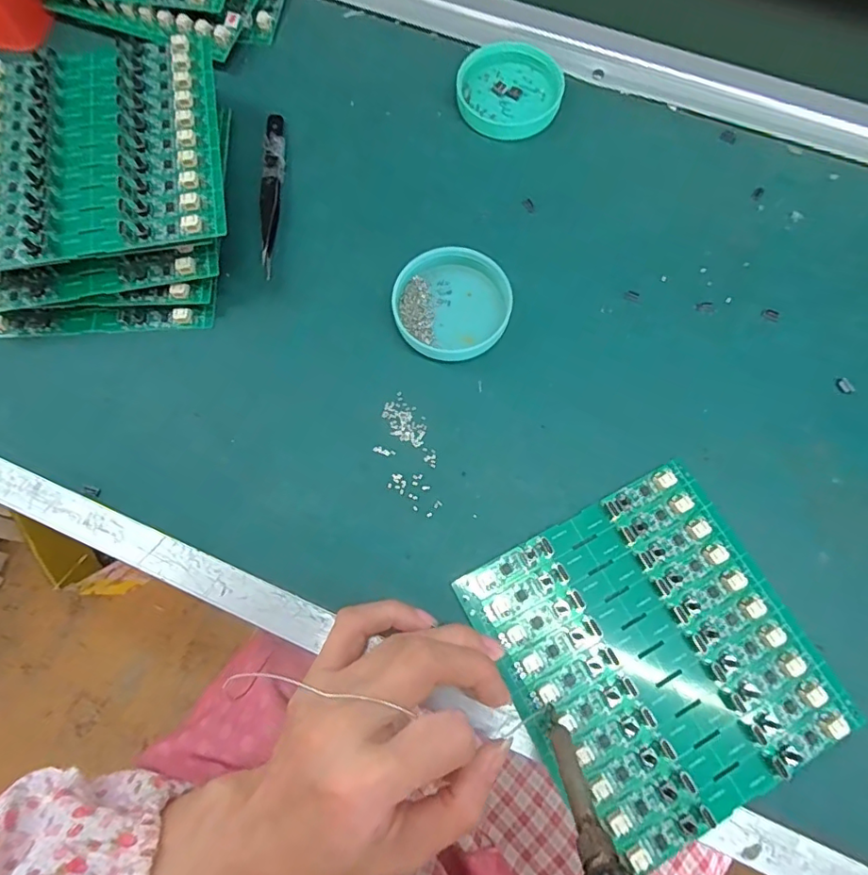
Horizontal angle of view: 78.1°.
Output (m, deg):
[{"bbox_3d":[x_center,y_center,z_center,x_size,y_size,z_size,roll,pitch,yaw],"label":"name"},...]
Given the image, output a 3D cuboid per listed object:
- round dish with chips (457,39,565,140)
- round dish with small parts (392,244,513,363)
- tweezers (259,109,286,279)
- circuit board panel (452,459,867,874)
[{"bbox_3d":[0.049,-0.227,0.346,0.065,0.012,0.067,0,74,1],"label":"round dish with chips"},{"bbox_3d":[0.012,-0.078,0.303,0.062,0.013,0.070,28,76,9],"label":"round dish with small parts"},{"bbox_3d":[-0.100,-0.154,0.329,0.012,0.009,0.119,-1,74,1],"label":"tweezers"},{"bbox_3d":[0.103,0.099,0.249,0.134,0.006,0.140,-27,73,-8],"label":"circuit board panel"}]

